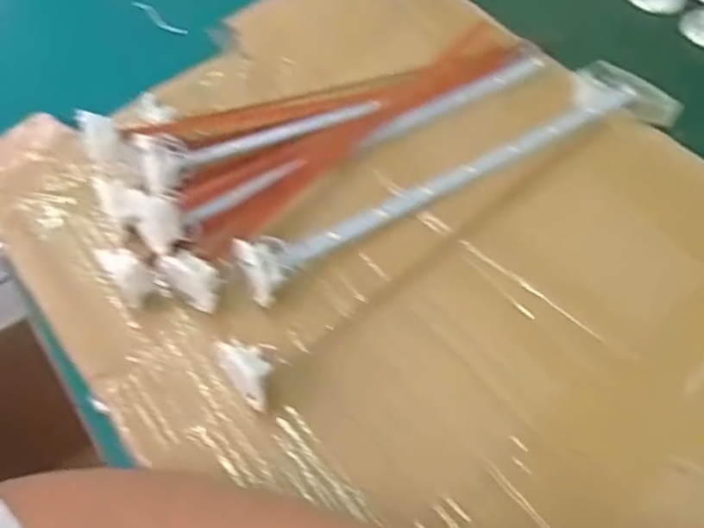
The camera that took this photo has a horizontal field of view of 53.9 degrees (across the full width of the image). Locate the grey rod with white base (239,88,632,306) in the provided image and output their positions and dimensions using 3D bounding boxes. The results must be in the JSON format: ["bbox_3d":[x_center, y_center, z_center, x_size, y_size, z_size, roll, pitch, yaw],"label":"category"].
[{"bbox_3d":[0.064,-0.055,0.416,0.285,0.028,0.026,-28,60,-18],"label":"grey rod with white base"}]

